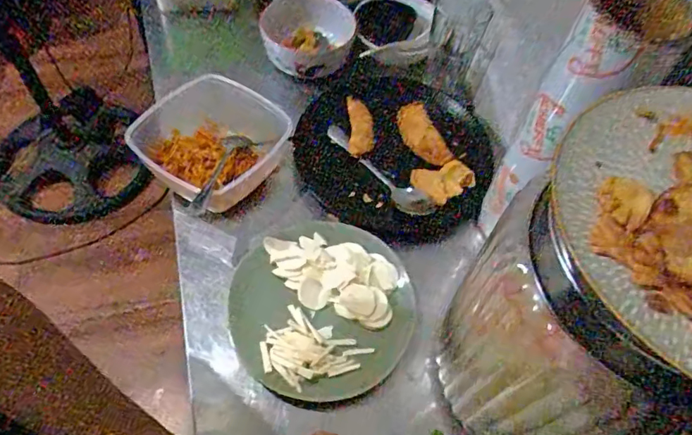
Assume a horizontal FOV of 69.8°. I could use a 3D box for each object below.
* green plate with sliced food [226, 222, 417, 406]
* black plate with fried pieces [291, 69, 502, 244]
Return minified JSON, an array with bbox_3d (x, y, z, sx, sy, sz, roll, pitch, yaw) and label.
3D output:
[{"bbox_3d":[-0.029,0.091,0.554,0.204,0.021,0.202,-1,55,2],"label":"green plate with sliced food"},{"bbox_3d":[0.067,-0.095,0.699,0.270,0.054,0.259,3,57,-4],"label":"black plate with fried pieces"}]

